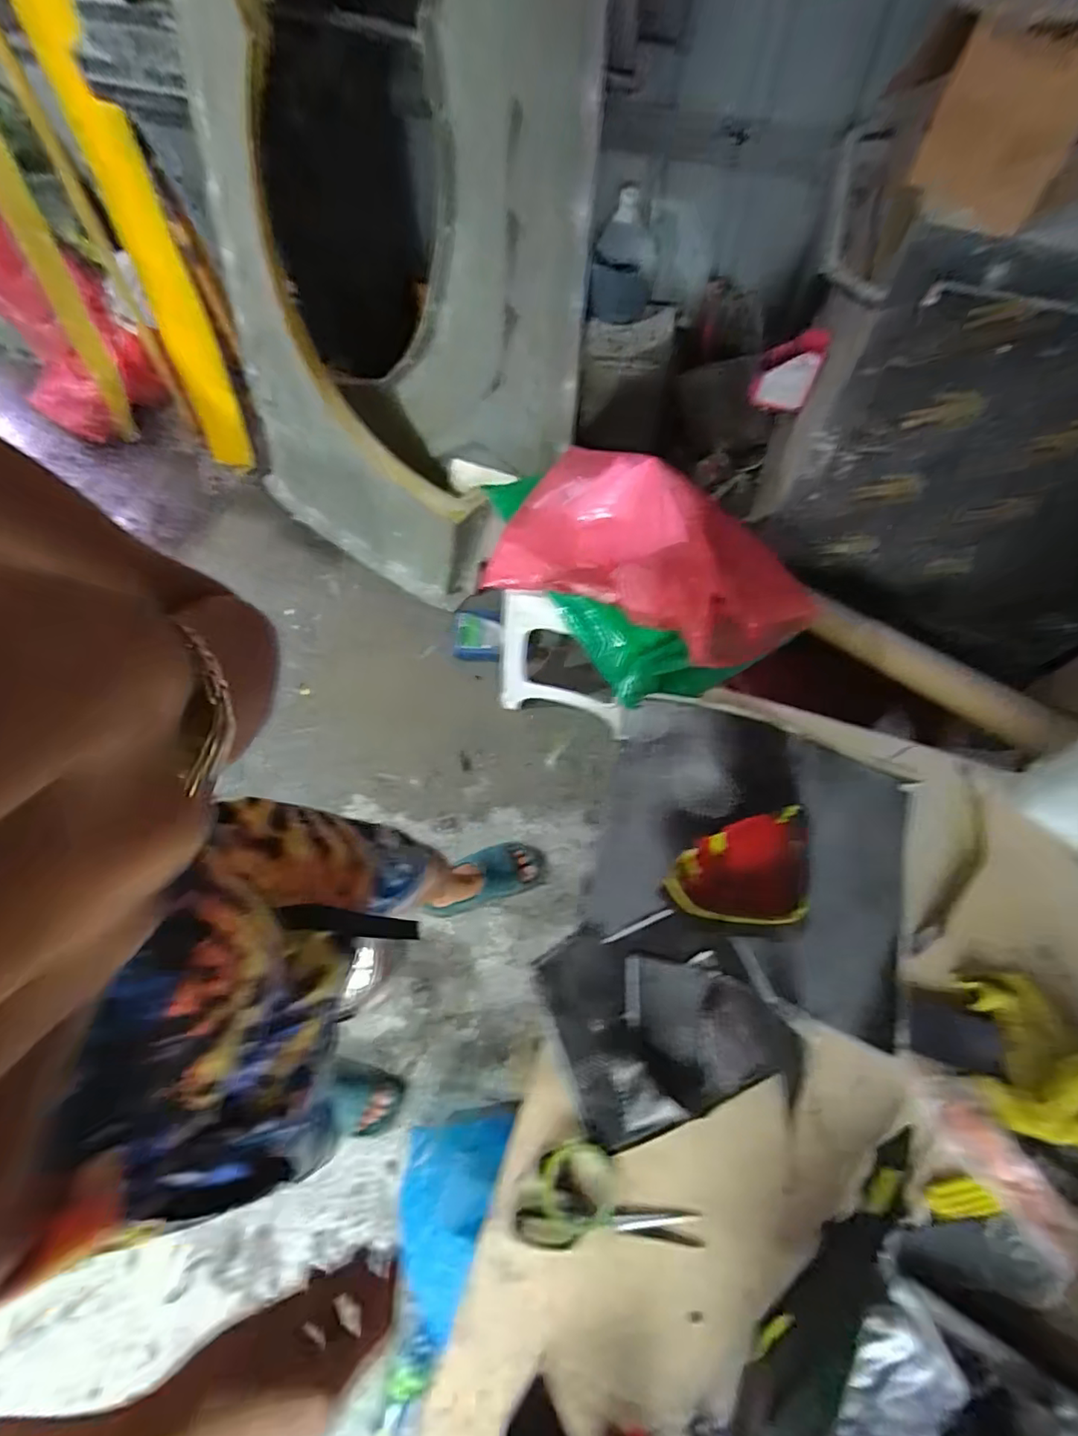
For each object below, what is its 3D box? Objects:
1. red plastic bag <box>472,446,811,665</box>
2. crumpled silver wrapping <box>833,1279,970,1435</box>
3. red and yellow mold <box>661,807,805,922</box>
[{"bbox_3d":[0.196,-0.290,1.014,0.544,0.129,0.278,26,69,12],"label":"red plastic bag"},{"bbox_3d":[0.390,0.762,0.650,0.199,0.023,0.094,-38,71,-14],"label":"crumpled silver wrapping"},{"bbox_3d":[0.295,0.226,0.878,0.217,0.069,0.164,0,66,1],"label":"red and yellow mold"}]

